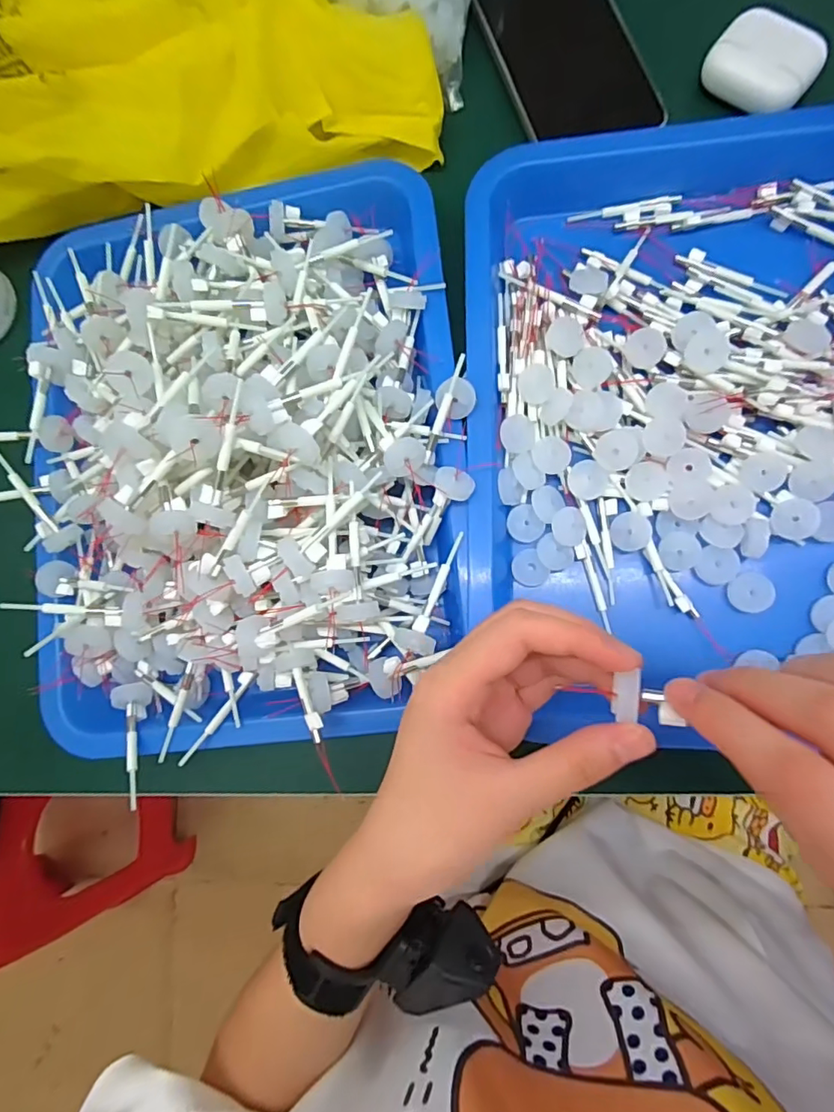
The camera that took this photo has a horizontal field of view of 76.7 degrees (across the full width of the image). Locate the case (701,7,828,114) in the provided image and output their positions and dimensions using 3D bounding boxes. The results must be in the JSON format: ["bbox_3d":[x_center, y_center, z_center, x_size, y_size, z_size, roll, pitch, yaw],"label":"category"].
[{"bbox_3d":[0.196,-0.280,0.299,0.056,0.019,0.038,41,91,10],"label":"case"}]

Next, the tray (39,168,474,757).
[{"bbox_3d":[-0.105,-0.061,0.286,0.260,0.082,0.329,-6,83,8],"label":"tray"}]

